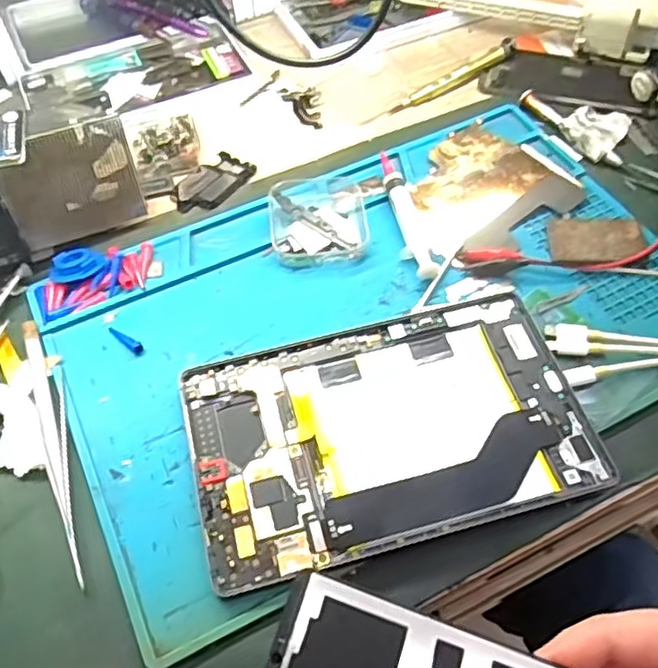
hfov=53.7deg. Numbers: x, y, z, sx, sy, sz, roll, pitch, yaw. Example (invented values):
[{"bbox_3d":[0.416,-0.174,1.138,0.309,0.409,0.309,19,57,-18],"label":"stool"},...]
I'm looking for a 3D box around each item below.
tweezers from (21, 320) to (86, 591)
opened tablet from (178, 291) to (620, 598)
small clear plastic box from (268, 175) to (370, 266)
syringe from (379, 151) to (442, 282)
[{"bbox_3d":[-0.148,0.057,0.352,0.016,0.008,0.157,-19,59,-11],"label":"tweezers"},{"bbox_3d":[0.030,0.050,0.351,0.204,0.012,0.126,-13,58,-8],"label":"opened tablet"},{"bbox_3d":[-0.008,-0.079,0.435,0.061,0.015,0.072,-6,57,-3],"label":"small clear plastic box"},{"bbox_3d":[0.050,-0.082,0.435,0.018,0.012,0.109,-11,58,-6],"label":"syringe"}]

